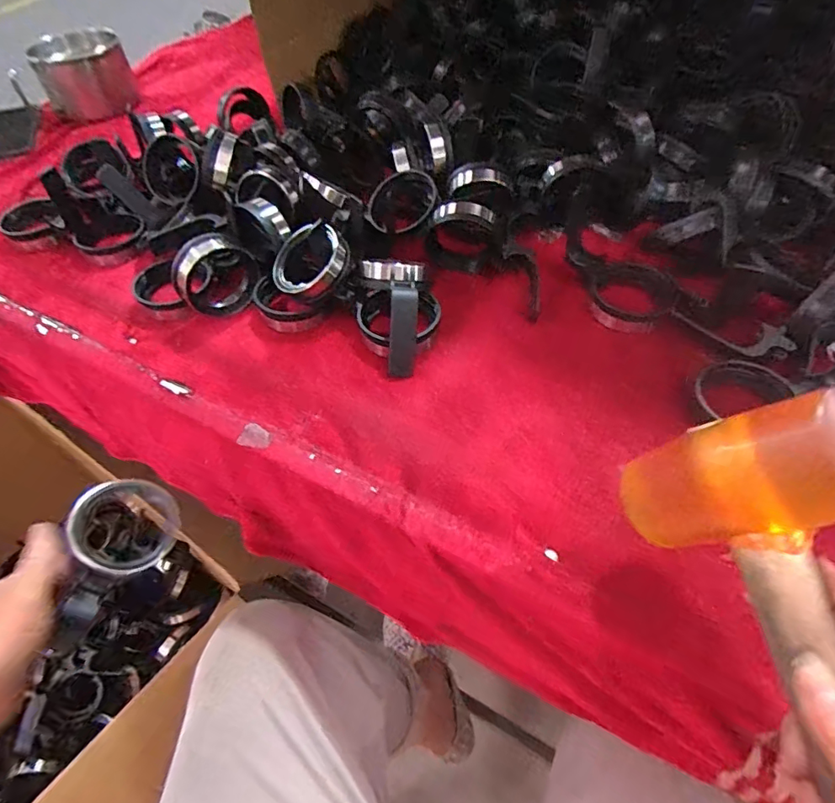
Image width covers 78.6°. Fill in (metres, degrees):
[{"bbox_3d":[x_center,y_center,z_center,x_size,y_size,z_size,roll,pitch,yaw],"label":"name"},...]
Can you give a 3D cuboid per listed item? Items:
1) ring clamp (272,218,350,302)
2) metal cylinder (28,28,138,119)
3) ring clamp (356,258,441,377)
[{"bbox_3d":[-0.095,-0.126,0.458,0.068,0.066,0.031,30,15,22],"label":"ring clamp"},{"bbox_3d":[-0.499,-0.493,0.767,0.126,0.087,0.122,-25,53,-17],"label":"metal cylinder"},{"bbox_3d":[-0.018,-0.081,0.443,0.072,0.056,0.112,-9,50,-4],"label":"ring clamp"}]

